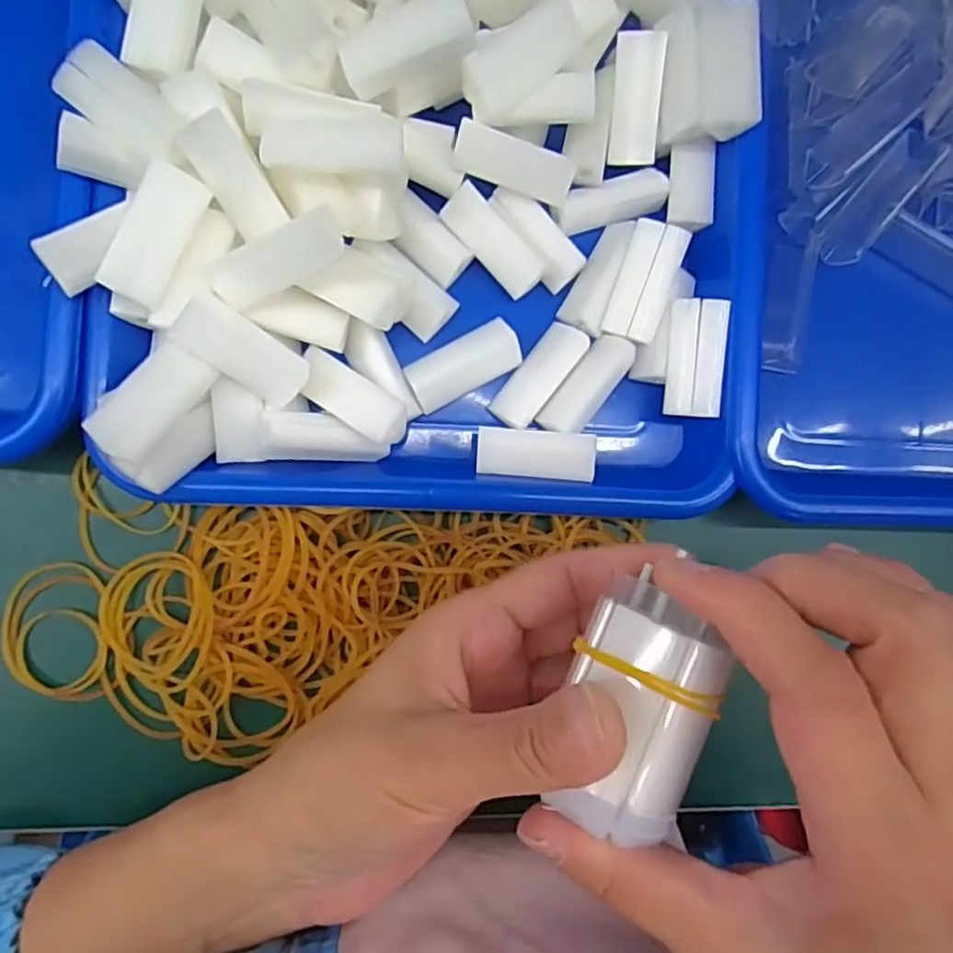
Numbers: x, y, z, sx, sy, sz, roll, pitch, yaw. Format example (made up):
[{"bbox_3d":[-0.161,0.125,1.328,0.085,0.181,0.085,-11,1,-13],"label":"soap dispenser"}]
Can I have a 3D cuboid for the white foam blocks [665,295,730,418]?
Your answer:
[{"bbox_3d":[0.086,-0.046,0.259,0.022,0.013,0.044,2,92,14],"label":"white foam blocks"}]

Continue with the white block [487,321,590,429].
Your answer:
[{"bbox_3d":[0.025,-0.041,0.263,0.017,0.006,0.046,38,85,-2],"label":"white block"}]

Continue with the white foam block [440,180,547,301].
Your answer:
[{"bbox_3d":[0.007,-0.092,0.258,0.018,0.011,0.045,-42,91,-5],"label":"white foam block"}]

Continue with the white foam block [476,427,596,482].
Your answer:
[{"bbox_3d":[0.023,-0.008,0.257,0.044,0.014,0.018,4,87,-4],"label":"white foam block"}]

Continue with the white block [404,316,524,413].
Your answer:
[{"bbox_3d":[-0.005,-0.044,0.259,0.045,0.008,0.019,-29,90,-5],"label":"white block"}]

